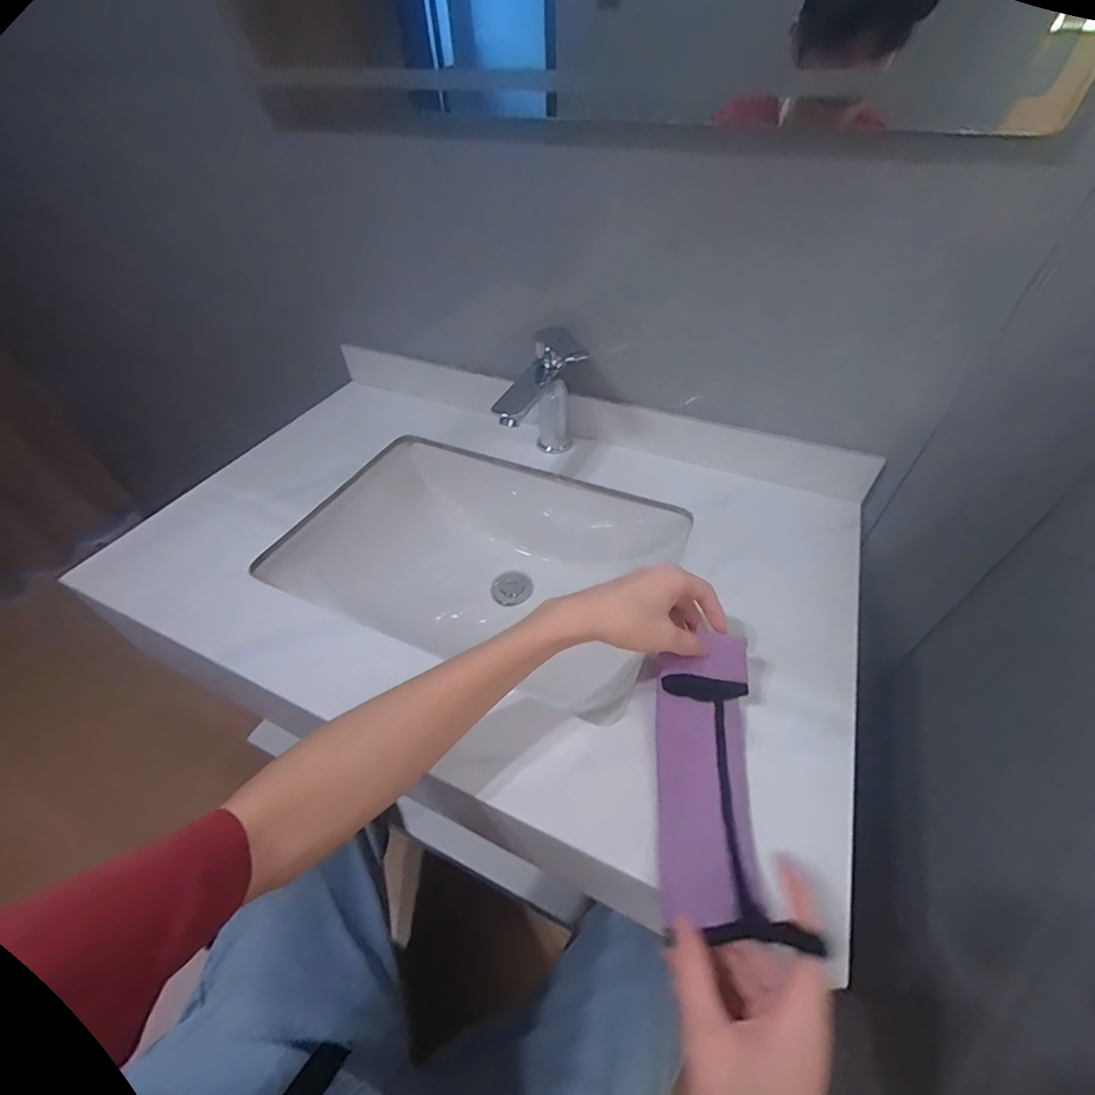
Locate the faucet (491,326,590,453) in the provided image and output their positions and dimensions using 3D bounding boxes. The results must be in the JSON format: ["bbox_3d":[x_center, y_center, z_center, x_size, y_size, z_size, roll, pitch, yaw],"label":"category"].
[{"bbox_3d":[-0.004,-0.167,0.604,0.072,0.161,0.153,20,51,18],"label":"faucet"}]

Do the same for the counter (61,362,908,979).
[{"bbox_3d":[-0.078,-0.006,0.604,0.826,0.152,0.543,20,51,18],"label":"counter"}]

